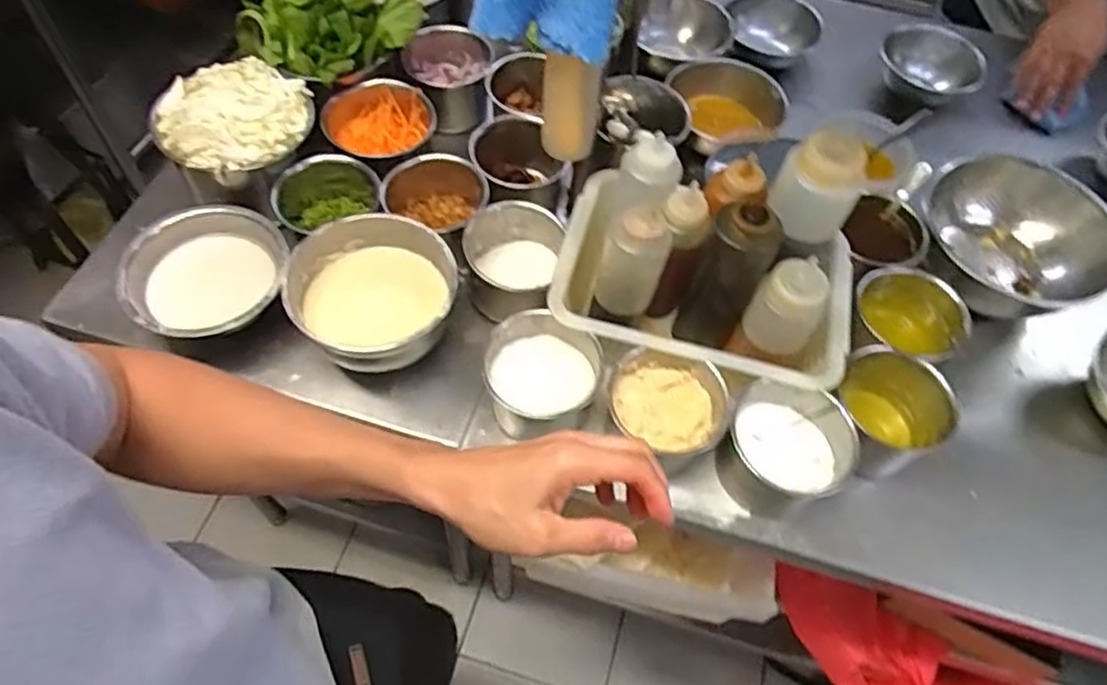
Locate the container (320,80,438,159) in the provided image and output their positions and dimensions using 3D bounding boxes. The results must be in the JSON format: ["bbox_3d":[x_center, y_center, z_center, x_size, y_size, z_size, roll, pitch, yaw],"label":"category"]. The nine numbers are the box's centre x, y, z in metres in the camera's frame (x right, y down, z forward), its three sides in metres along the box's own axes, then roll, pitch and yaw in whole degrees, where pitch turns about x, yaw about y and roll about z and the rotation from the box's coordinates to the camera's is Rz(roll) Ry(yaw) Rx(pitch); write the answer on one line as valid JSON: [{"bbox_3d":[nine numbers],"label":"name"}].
[{"bbox_3d":[-0.220,-0.260,0.894,0.132,0.088,0.131,-18,62,-15],"label":"container"}]

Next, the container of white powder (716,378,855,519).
[{"bbox_3d":[0.234,0.111,0.703,0.114,0.089,0.104,2,58,-3],"label":"container of white powder"}]

